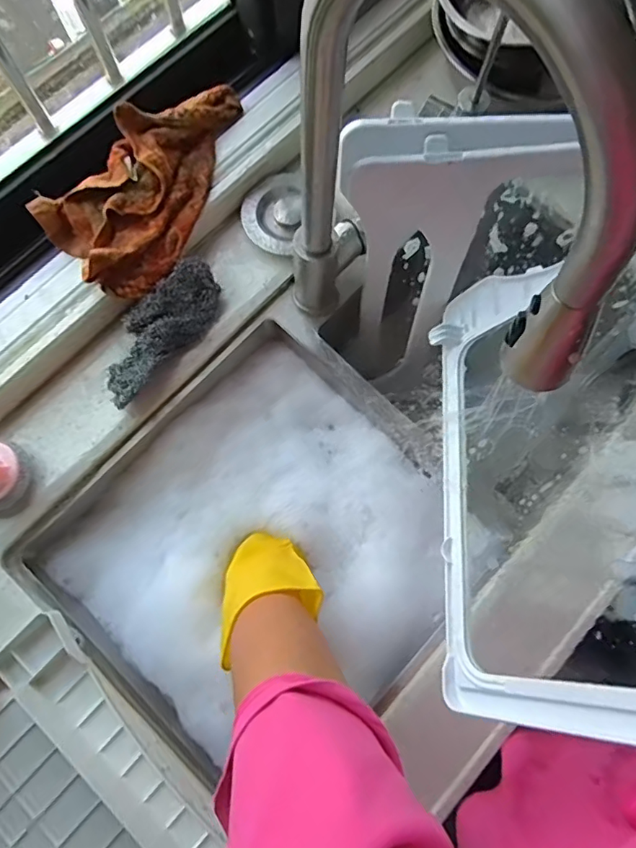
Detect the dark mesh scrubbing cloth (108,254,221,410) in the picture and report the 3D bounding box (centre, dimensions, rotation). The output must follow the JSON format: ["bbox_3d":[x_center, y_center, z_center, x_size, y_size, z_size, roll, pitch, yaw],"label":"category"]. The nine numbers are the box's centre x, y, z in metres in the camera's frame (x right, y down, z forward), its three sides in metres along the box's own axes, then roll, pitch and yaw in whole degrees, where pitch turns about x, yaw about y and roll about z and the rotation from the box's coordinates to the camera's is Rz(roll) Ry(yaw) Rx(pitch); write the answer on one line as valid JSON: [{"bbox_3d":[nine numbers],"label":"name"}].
[{"bbox_3d":[-0.169,-0.099,0.552,0.066,0.047,0.165,40,79,8],"label":"dark mesh scrubbing cloth"}]

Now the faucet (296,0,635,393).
[{"bbox_3d":[0.082,-0.127,0.369,0.240,0.385,0.064,43,79,9],"label":"faucet"}]

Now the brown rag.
[{"bbox_3d":[-0.177,-0.262,0.553,0.120,0.069,0.254,29,77,6],"label":"brown rag"}]

